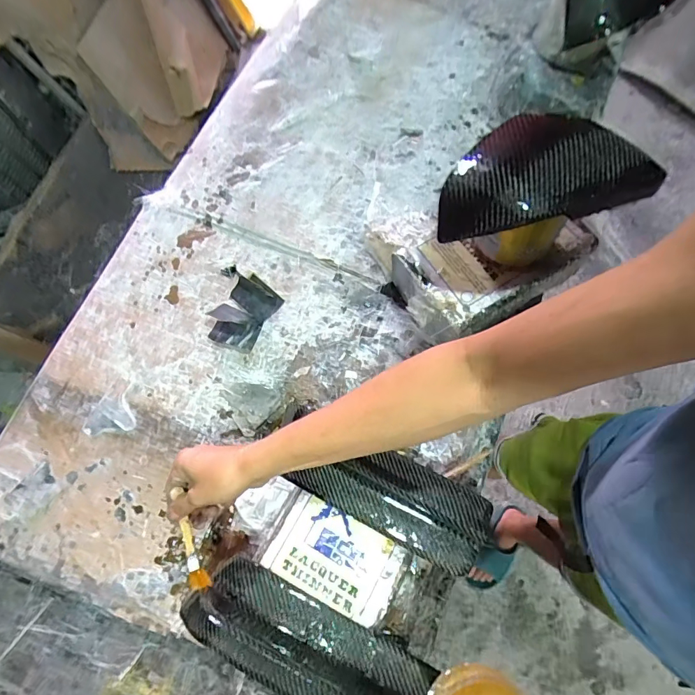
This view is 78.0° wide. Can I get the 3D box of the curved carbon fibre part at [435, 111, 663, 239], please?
[{"bbox_3d":[0.218,-0.203,0.500,0.228,0.069,0.135,-11,74,-5],"label":"curved carbon fibre part"}]

